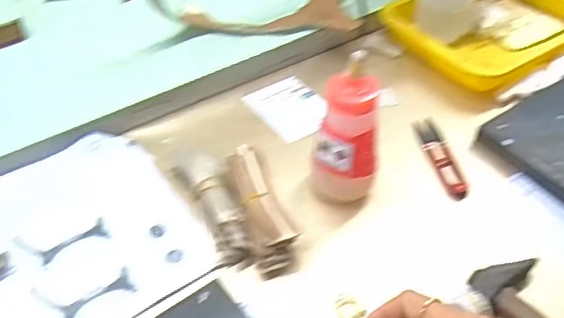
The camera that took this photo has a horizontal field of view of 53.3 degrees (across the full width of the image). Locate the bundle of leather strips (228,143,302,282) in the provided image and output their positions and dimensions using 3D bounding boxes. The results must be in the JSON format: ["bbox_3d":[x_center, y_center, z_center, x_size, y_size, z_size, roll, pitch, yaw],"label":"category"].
[{"bbox_3d":[-0.021,0.044,0.536,0.035,0.038,0.131,-12,47,-13],"label":"bundle of leather strips"}]

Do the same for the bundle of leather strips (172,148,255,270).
[{"bbox_3d":[-0.071,0.035,0.549,0.038,0.029,0.155,-16,48,-16],"label":"bundle of leather strips"}]

